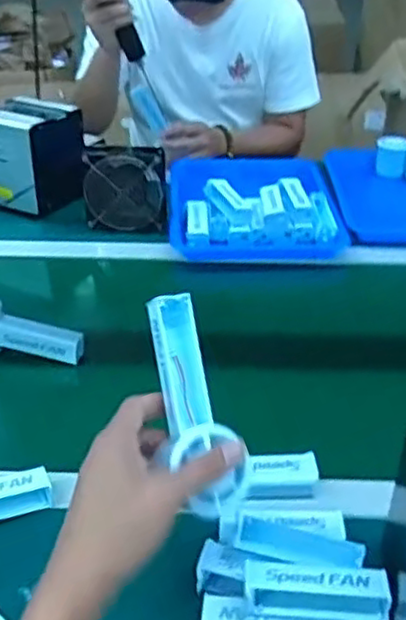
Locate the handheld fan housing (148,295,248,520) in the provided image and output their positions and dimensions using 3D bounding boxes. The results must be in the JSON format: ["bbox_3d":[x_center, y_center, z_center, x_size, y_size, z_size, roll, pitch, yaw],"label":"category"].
[{"bbox_3d":[-0.008,0.064,0.484,0.045,0.030,0.155,-10,67,-15],"label":"handheld fan housing"}]

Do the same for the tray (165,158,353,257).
[{"bbox_3d":[0.077,-0.170,1.084,0.257,0.076,0.303,-1,34,-2],"label":"tray"}]

